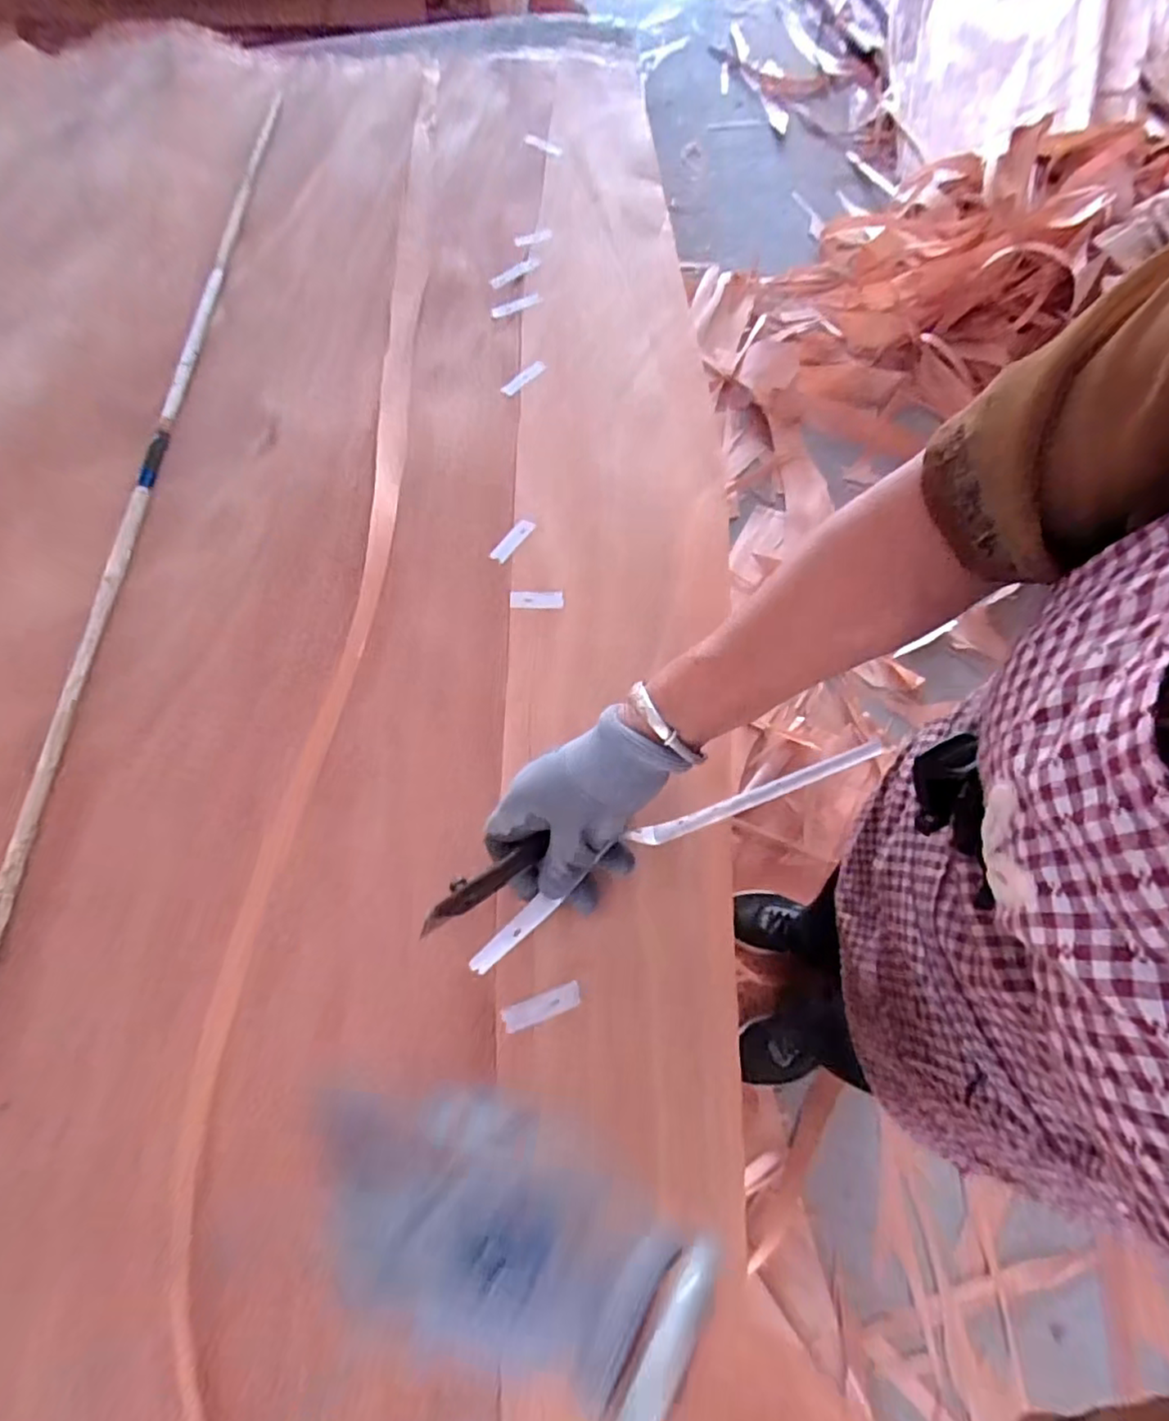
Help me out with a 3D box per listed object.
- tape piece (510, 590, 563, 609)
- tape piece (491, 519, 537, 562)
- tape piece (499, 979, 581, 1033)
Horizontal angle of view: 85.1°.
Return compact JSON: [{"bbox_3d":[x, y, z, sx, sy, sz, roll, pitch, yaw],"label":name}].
[{"bbox_3d":[-0.036,-0.084,0.475,0.038,0.005,0.015,0,74,-4],"label":"tape piece"},{"bbox_3d":[-0.056,-0.133,0.497,0.013,0.004,0.041,40,85,7],"label":"tape piece"},{"bbox_3d":[-0.025,0.172,0.371,0.046,0.004,0.013,-19,62,-11],"label":"tape piece"}]

